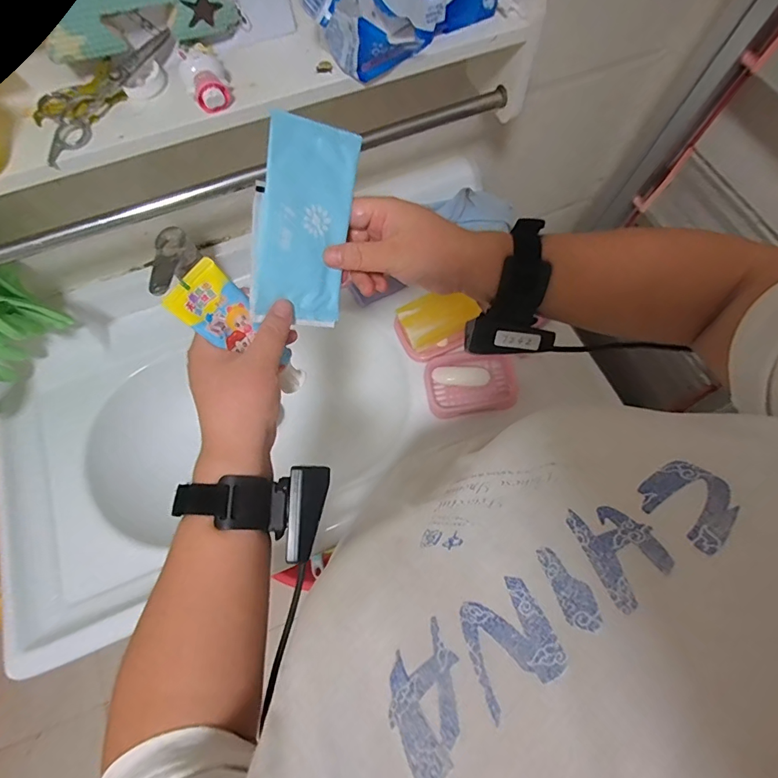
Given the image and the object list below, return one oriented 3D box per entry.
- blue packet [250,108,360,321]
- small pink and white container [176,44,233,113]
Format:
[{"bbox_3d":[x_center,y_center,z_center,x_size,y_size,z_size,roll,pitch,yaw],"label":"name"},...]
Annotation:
[{"bbox_3d":[-0.063,-0.118,0.327,0.070,0.005,0.139,0,108,-29],"label":"blue packet"},{"bbox_3d":[-0.162,-0.274,0.394,0.036,0.028,0.051,-24,69,-8],"label":"small pink and white container"}]

